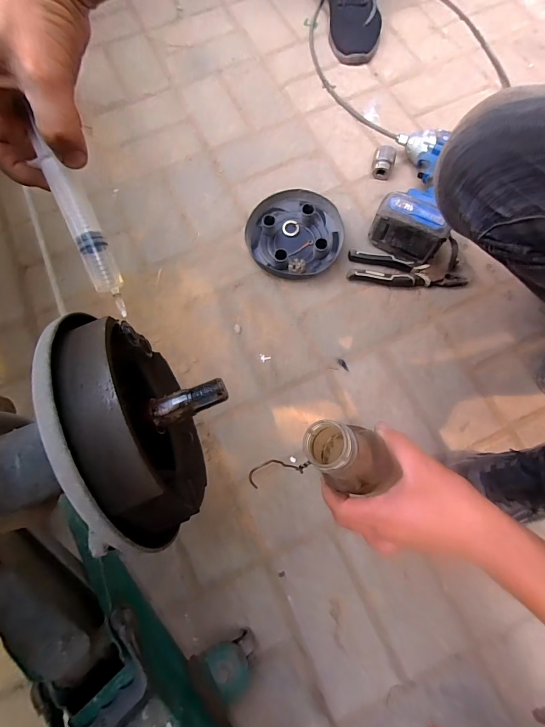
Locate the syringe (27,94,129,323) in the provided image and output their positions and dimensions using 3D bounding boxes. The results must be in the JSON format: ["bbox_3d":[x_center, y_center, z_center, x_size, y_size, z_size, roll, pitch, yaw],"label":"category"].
[{"bbox_3d":[-0.140,-0.103,0.255,0.020,0.015,0.137,-24,103,-6],"label":"syringe"}]

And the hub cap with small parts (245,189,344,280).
[{"bbox_3d":[0.037,-0.223,0.613,0.161,0.035,0.161,0,73,1],"label":"hub cap with small parts"}]

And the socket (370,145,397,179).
[{"bbox_3d":[0.204,-0.371,0.647,0.039,0.041,0.042,18,74,7],"label":"socket"}]

